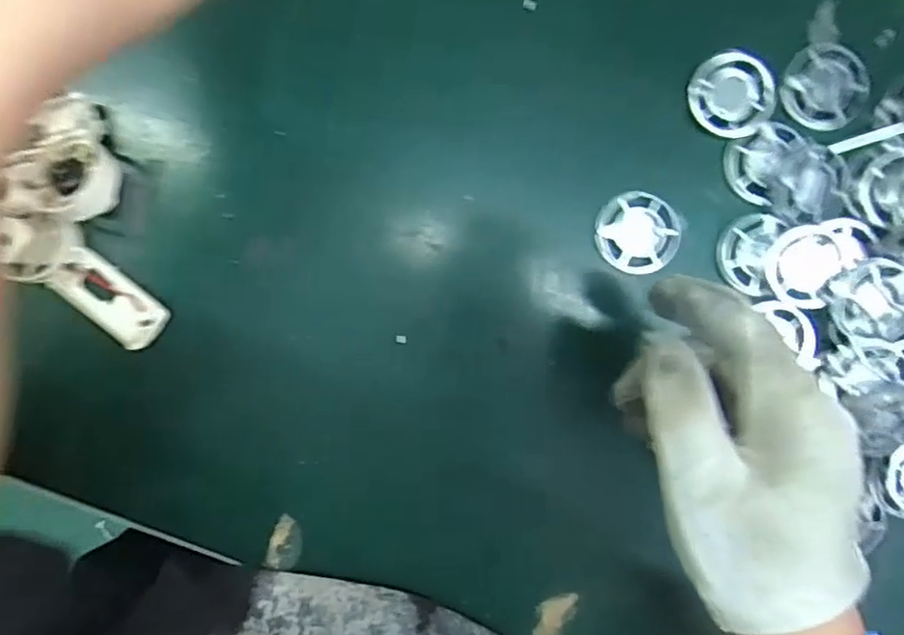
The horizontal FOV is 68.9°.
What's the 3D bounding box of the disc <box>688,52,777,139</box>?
[{"bbox_3d":[0.138,-0.110,0.326,0.039,0.008,0.040,0,93,-2],"label":"disc"}]

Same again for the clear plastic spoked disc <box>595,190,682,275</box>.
[{"bbox_3d":[0.094,-0.043,0.331,0.042,0.004,0.040,0,93,-2],"label":"clear plastic spoked disc"}]

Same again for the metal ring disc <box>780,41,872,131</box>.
[{"bbox_3d":[0.188,-0.116,0.329,0.039,0.005,0.042,0,93,-2],"label":"metal ring disc"}]

